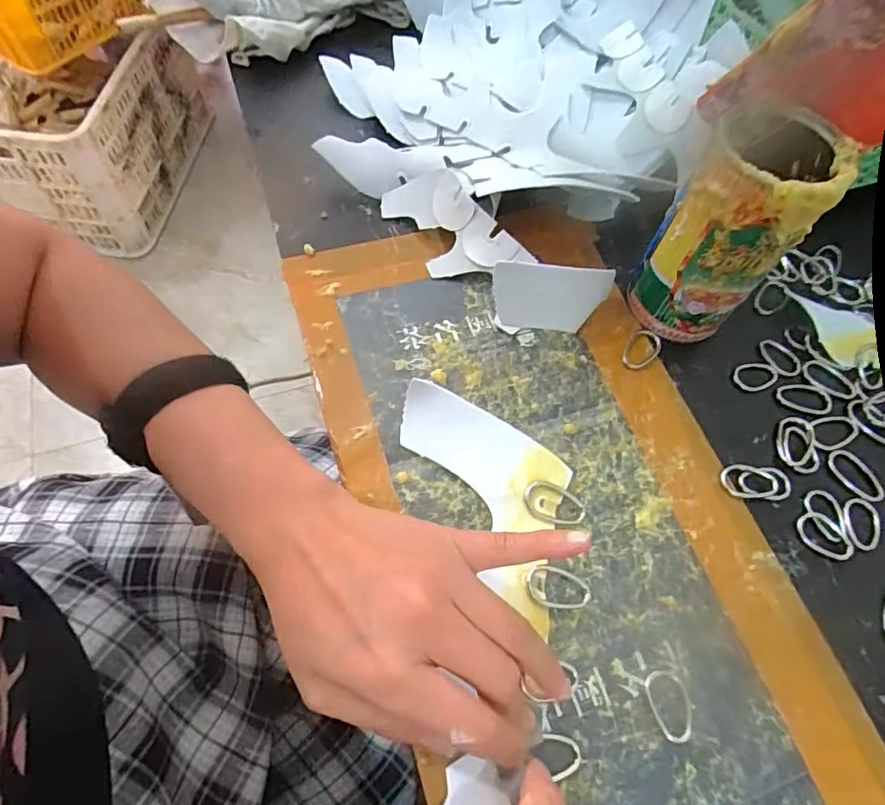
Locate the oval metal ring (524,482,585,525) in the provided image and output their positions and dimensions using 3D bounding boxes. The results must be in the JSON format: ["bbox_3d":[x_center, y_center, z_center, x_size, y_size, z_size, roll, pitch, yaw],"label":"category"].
[{"bbox_3d":[0.060,0.054,0.288,0.034,0.004,0.020,21,74,-3],"label":"oval metal ring"}]

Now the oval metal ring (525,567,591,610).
[{"bbox_3d":[0.058,0.093,0.270,0.032,0.004,0.020,7,62,-7],"label":"oval metal ring"}]

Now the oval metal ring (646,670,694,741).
[{"bbox_3d":[0.106,0.140,0.248,0.018,0.004,0.029,-6,63,-7],"label":"oval metal ring"}]

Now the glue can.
[{"bbox_3d":[0.160,-0.095,0.310,0.062,0.125,0.063,1,62,-3],"label":"glue can"}]

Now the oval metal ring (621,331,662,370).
[{"bbox_3d":[0.127,-0.034,0.344,0.019,0.004,0.032,37,66,15],"label":"oval metal ring"}]

